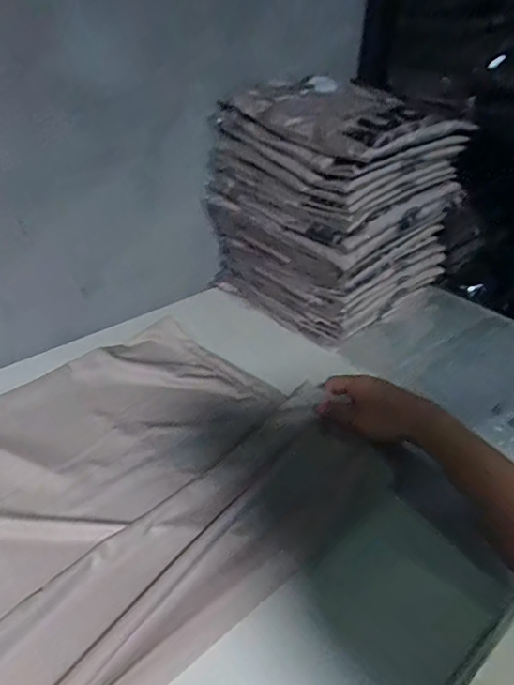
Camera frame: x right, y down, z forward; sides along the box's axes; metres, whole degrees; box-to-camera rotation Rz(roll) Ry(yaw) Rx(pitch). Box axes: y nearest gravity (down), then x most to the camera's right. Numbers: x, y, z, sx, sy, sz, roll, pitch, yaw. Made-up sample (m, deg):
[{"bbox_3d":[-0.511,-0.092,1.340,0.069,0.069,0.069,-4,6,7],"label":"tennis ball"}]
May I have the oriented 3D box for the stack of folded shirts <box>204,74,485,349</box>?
[{"bbox_3d":[0.114,-0.206,0.803,0.251,0.301,0.266,-26,44,-35],"label":"stack of folded shirts"}]

